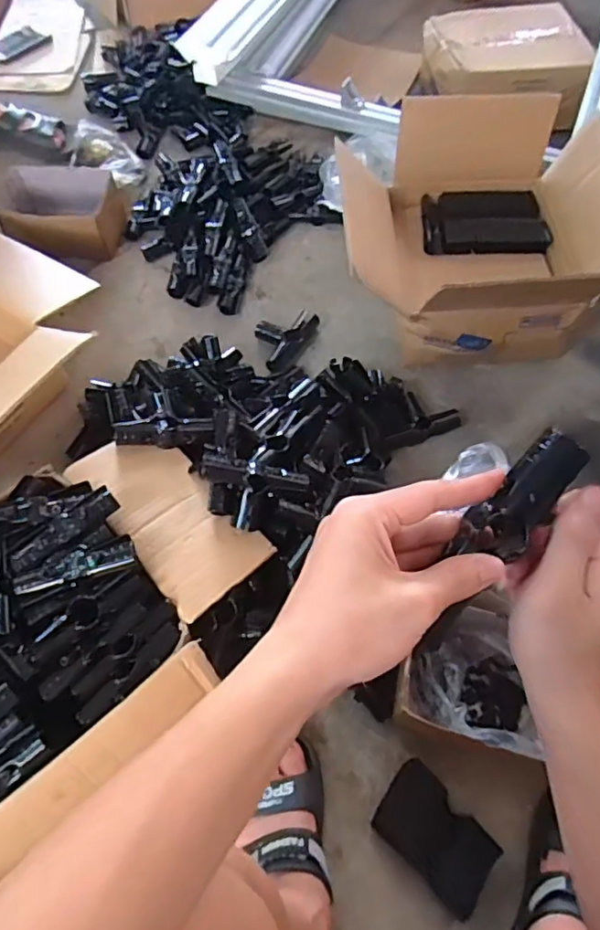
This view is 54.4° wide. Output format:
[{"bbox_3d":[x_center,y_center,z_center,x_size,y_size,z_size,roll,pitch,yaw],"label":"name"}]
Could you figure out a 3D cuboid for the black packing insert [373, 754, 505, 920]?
[{"bbox_3d":[0.154,0.419,0.661,0.139,0.040,0.087,41,68,18],"label":"black packing insert"}]

